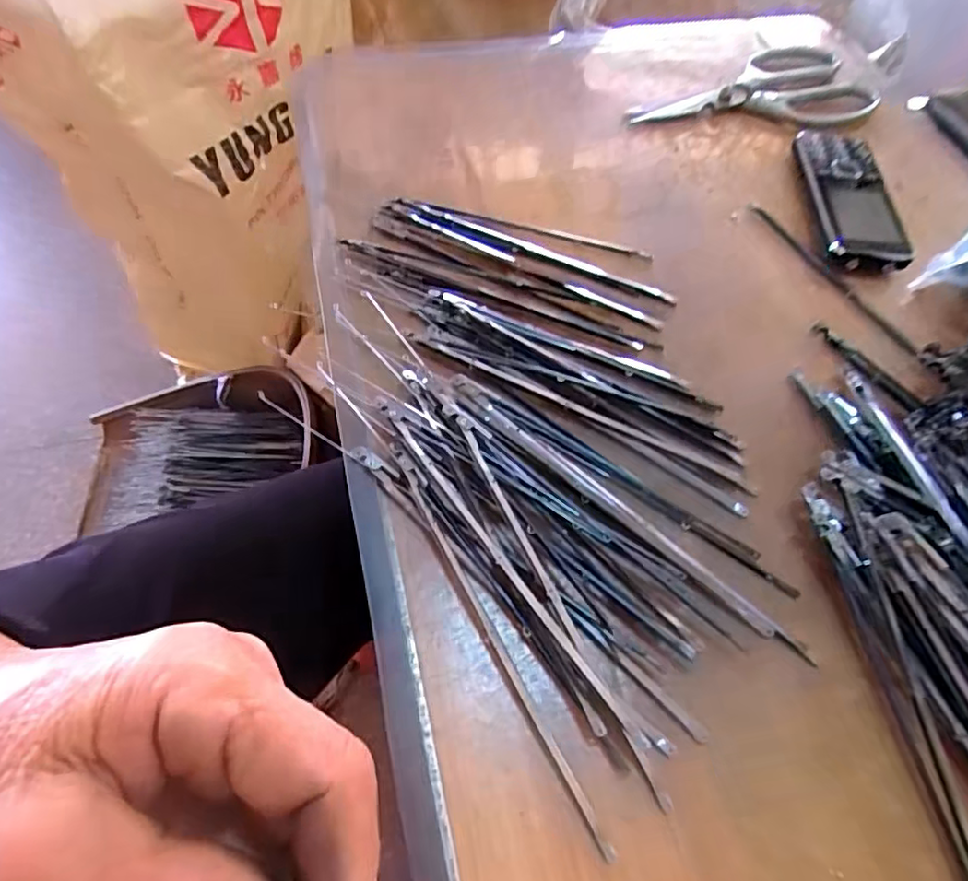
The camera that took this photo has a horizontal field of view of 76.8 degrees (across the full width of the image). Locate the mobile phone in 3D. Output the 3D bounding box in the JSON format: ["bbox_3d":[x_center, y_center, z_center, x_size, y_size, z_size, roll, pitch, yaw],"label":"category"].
[{"bbox_3d":[0.248,-0.164,0.412,0.057,0.016,0.128,6,60,0],"label":"mobile phone"}]

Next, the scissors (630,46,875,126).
[{"bbox_3d":[0.203,-0.278,0.477,0.193,0.009,0.100,-7,61,-7],"label":"scissors"}]

